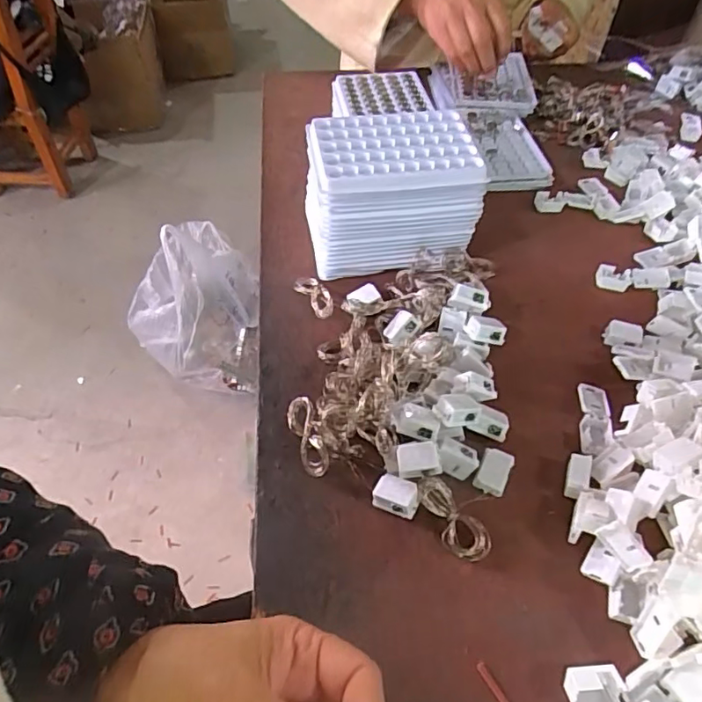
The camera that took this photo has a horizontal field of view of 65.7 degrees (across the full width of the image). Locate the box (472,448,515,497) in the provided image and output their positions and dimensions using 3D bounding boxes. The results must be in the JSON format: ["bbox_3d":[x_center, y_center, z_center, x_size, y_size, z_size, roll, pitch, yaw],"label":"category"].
[{"bbox_3d":[0.092,0.077,0.350,0.019,0.018,0.023,22,55,18],"label":"box"}]

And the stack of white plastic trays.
[{"bbox_3d":[0.031,-0.128,0.458,0.135,0.103,0.087,-6,51,-4],"label":"stack of white plastic trays"}]

